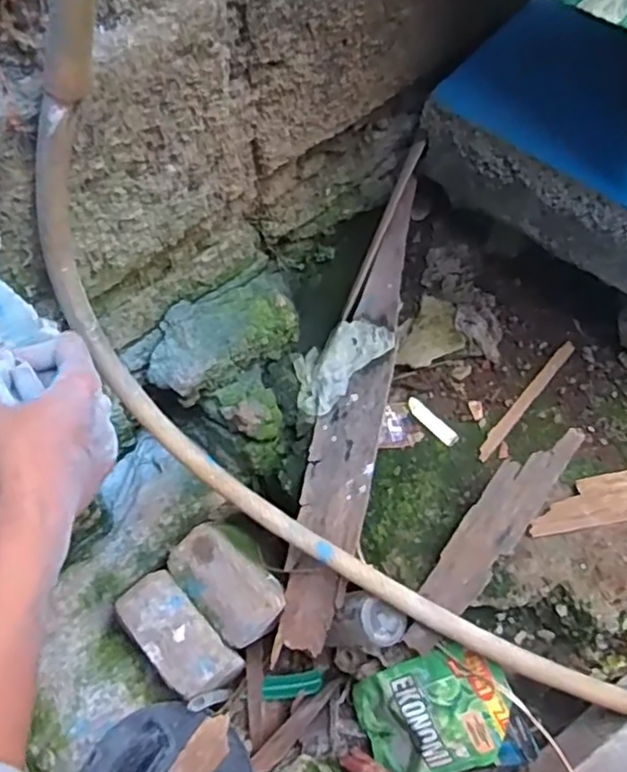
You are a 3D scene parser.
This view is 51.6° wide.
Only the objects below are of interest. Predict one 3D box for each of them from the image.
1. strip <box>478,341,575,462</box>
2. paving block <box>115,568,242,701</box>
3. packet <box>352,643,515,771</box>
[{"bbox_3d":[0.207,0.012,0.632,0.014,0.008,0.157,39,69,17],"label":"strip"},{"bbox_3d":[-0.120,0.222,0.575,0.055,0.037,0.114,-40,71,-18],"label":"paving block"},{"bbox_3d":[0.104,0.295,0.578,0.150,0.020,0.098,-35,65,25],"label":"packet"}]

